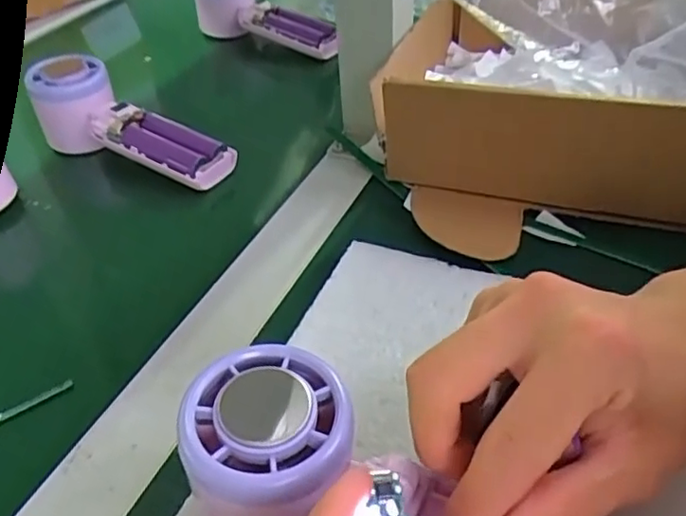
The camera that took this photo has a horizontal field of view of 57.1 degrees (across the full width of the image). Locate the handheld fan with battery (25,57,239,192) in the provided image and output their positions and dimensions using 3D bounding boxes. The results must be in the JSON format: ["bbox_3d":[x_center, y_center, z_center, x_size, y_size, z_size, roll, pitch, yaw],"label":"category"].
[{"bbox_3d":[-0.150,-0.092,0.450,0.158,0.053,0.049,26,48,14],"label":"handheld fan with battery"}]

